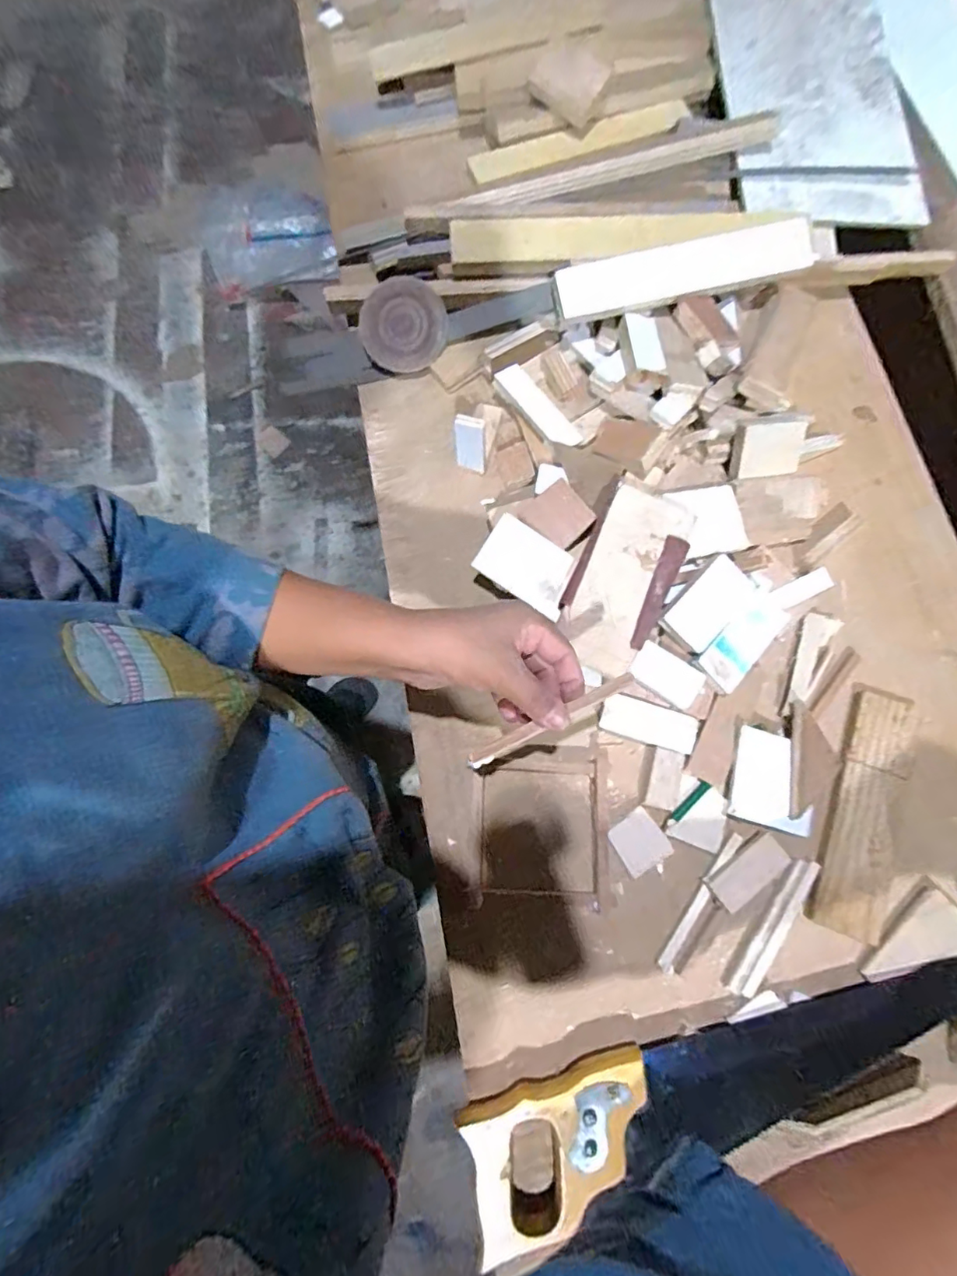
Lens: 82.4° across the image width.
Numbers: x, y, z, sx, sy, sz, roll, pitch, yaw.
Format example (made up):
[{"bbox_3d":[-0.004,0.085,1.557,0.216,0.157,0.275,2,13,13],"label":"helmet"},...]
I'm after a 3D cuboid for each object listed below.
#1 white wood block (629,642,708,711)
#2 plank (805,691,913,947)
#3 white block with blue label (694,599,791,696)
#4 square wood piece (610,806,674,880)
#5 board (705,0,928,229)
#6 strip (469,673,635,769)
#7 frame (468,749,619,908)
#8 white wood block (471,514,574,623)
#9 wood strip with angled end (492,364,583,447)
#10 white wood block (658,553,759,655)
[{"bbox_3d":[0.156,0.032,0.457,0.057,0.012,0.034,36,78,9],"label":"white wood block"},{"bbox_3d":[0.323,0.143,0.458,0.055,0.018,0.198,21,77,5],"label":"plank"},{"bbox_3d":[0.225,0.003,0.465,0.038,0.008,0.093,44,80,2],"label":"white block with blue label"},{"bbox_3d":[0.133,0.169,0.451,0.040,0.010,0.042,-32,78,-8],"label":"square wood piece"},{"bbox_3d":[0.345,-0.741,0.608,0.194,0.022,0.654,-5,82,-4],"label":"board"},{"bbox_3d":[0.048,0.057,0.370,0.124,0.006,0.011,-29,81,10],"label":"strip"},{"bbox_3d":[0.053,0.157,0.448,0.117,0.021,0.121,1,76,1],"label":"frame"},{"bbox_3d":[0.044,-0.063,0.476,0.084,0.013,0.055,32,78,8],"label":"white wood block"},{"bbox_3d":[0.055,-0.215,0.513,0.029,0.012,0.102,-37,78,-9],"label":"wood strip with angled end"},{"bbox_3d":[0.197,-0.029,0.464,0.081,0.010,0.049,-44,90,-4],"label":"white wood block"}]

